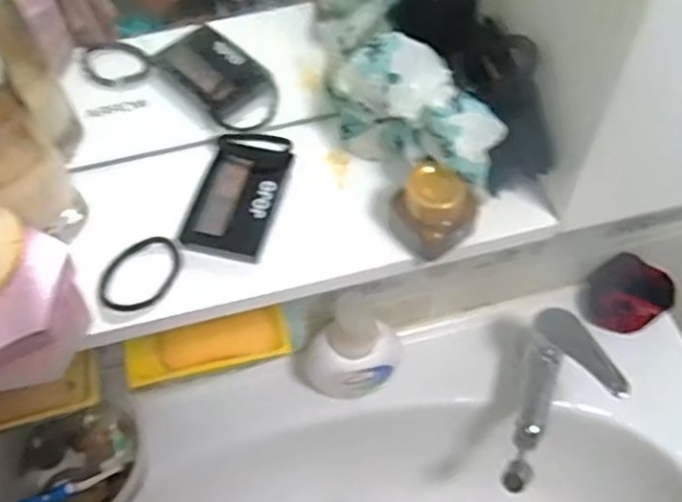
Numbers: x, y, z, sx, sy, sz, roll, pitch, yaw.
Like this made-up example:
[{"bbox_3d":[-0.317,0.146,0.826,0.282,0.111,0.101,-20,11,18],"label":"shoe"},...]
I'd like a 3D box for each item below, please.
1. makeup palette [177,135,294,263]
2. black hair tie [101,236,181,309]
[{"bbox_3d":[-0.057,-0.036,0.394,0.049,0.012,0.085,12,58,11],"label":"makeup palette"},{"bbox_3d":[-0.110,0.012,0.375,0.035,0.006,0.049,23,61,17],"label":"black hair tie"}]

